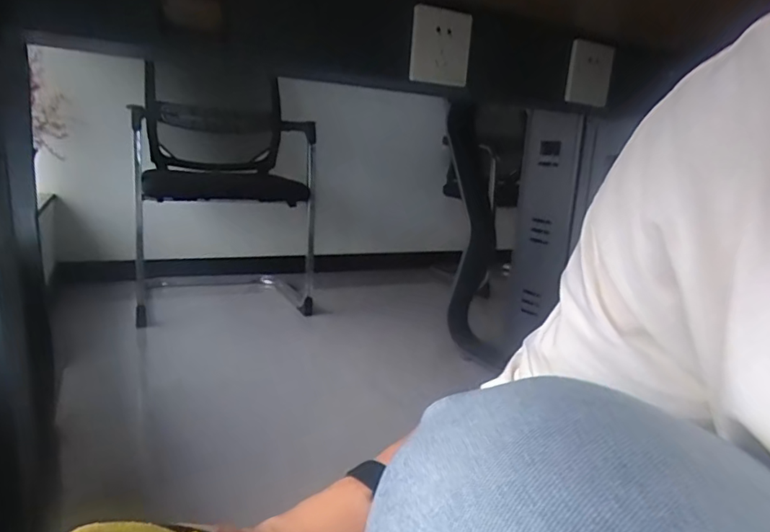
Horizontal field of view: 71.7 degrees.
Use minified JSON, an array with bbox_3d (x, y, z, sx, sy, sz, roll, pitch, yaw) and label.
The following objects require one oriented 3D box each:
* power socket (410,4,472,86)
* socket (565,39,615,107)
[{"bbox_3d":[0.074,-0.289,0.700,0.090,0.094,0.014,-2,13,-30],"label":"power socket"},{"bbox_3d":[0.322,-0.302,0.837,0.091,0.091,0.008,-5,19,-26],"label":"socket"}]

